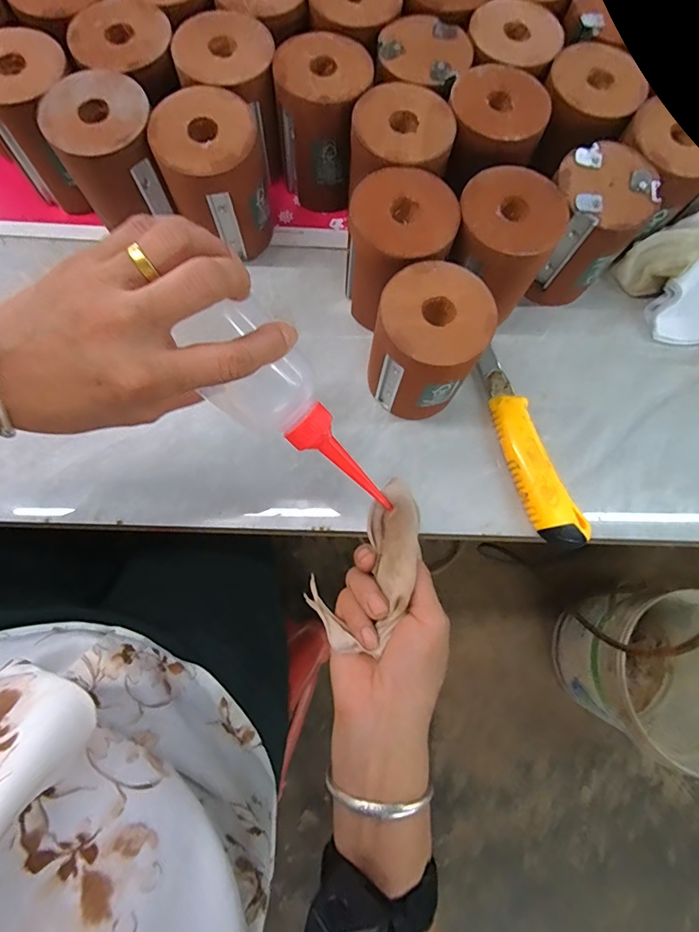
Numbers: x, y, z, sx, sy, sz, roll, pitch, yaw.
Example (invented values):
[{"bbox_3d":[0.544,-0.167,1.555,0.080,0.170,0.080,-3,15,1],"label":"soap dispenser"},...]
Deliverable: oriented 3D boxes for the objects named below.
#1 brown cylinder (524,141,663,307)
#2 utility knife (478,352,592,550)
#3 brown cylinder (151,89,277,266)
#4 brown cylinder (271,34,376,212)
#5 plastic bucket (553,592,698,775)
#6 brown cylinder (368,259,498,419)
[{"bbox_3d":[0.193,-0.197,0.378,0.077,0.104,0.078,40,77,8],"label":"brown cylinder"},{"bbox_3d":[0.143,-0.015,0.369,0.035,0.022,0.172,-19,76,-7],"label":"utility knife"},{"bbox_3d":[-0.107,-0.235,0.374,0.076,0.102,0.080,0,75,-2],"label":"brown cylinder"},{"bbox_3d":[-0.025,-0.299,0.395,0.081,0.103,0.083,2,75,-1],"label":"brown cylinder"},{"bbox_3d":[0.618,0.402,0.896,0.348,0.300,0.305,16,75,3],"label":"plastic bucket"},{"bbox_3d":[0.055,-0.088,0.342,0.078,0.104,0.084,20,75,4],"label":"brown cylinder"}]

